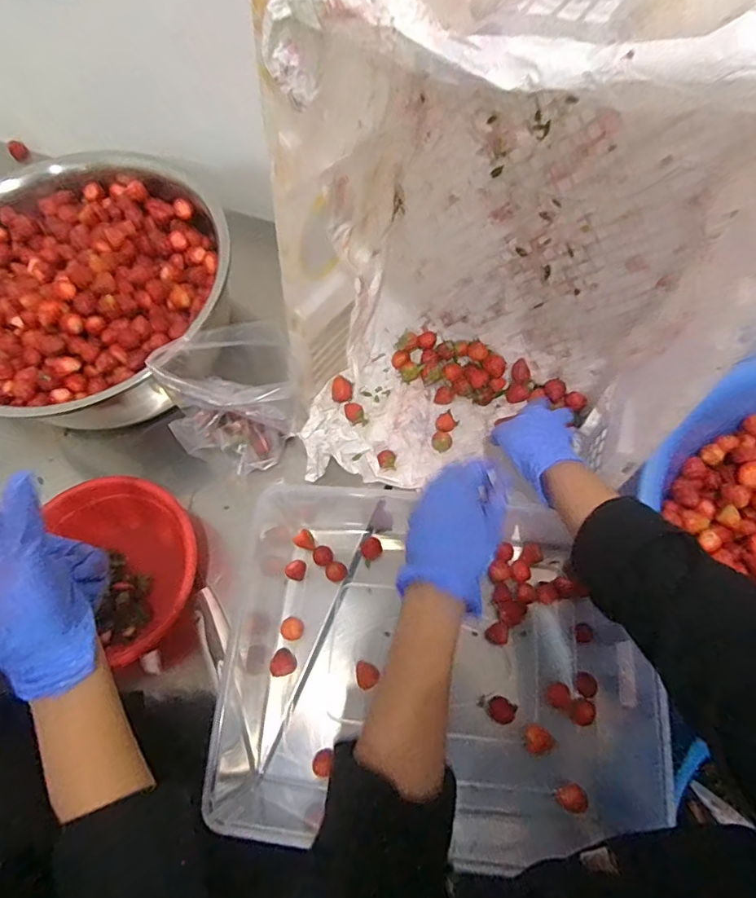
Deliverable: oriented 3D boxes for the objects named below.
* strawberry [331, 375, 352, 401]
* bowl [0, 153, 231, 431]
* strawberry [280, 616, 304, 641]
[{"bbox_3d":[-0.044,-0.071,0.632,0.025,0.029,0.023,-1,67,3],"label":"strawberry"},{"bbox_3d":[-0.352,-0.191,0.614,0.317,0.114,0.341,39,74,17],"label":"bowl"},{"bbox_3d":[-0.089,0.188,0.542,0.022,0.018,0.023,-1,67,3],"label":"strawberry"}]

